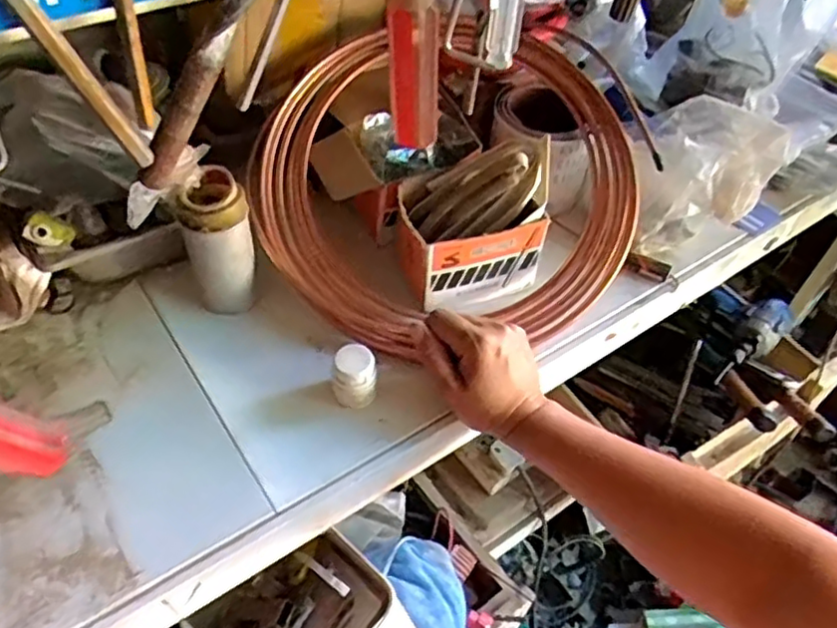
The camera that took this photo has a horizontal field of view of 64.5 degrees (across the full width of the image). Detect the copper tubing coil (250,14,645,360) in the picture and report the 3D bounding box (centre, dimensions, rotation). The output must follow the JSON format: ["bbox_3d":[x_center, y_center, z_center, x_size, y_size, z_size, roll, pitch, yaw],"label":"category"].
[{"bbox_3d":[0.024,-0.125,0.609,0.350,0.088,0.319,-15,88,-5],"label":"copper tubing coil"}]

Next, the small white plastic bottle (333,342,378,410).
[{"bbox_3d":[-0.051,0.050,0.532,0.032,0.045,0.033,3,50,-3],"label":"small white plastic bottle"}]

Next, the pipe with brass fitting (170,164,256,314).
[{"bbox_3d":[-0.172,-0.059,0.574,0.056,0.124,0.057,-13,52,-15],"label":"pipe with brass fitting"}]

